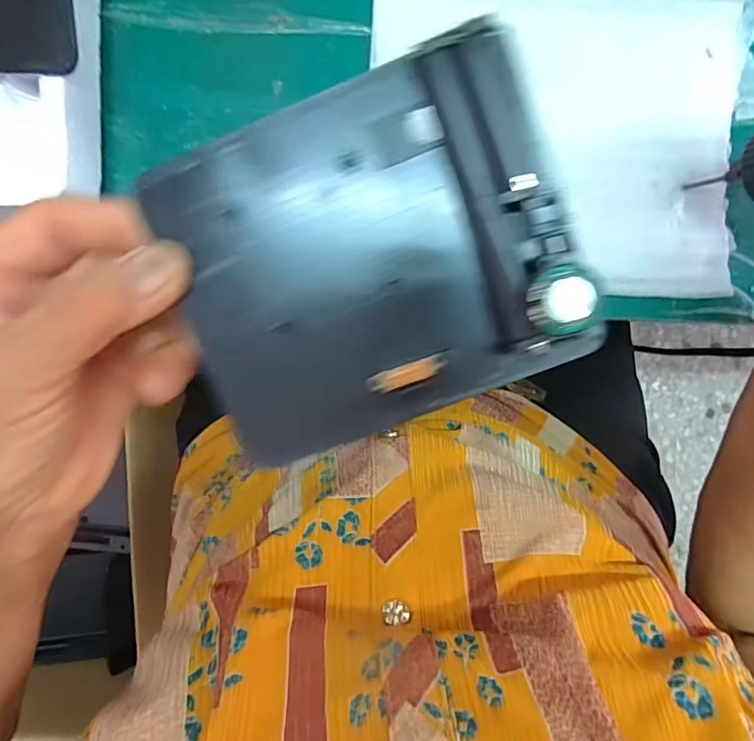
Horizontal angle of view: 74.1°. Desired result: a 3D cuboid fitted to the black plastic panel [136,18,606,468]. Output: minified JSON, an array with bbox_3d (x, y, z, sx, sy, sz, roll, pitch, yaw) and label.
[{"bbox_3d":[-0.004,-0.036,0.168,0.127,0.017,0.109,-21,94,11],"label":"black plastic panel"}]

